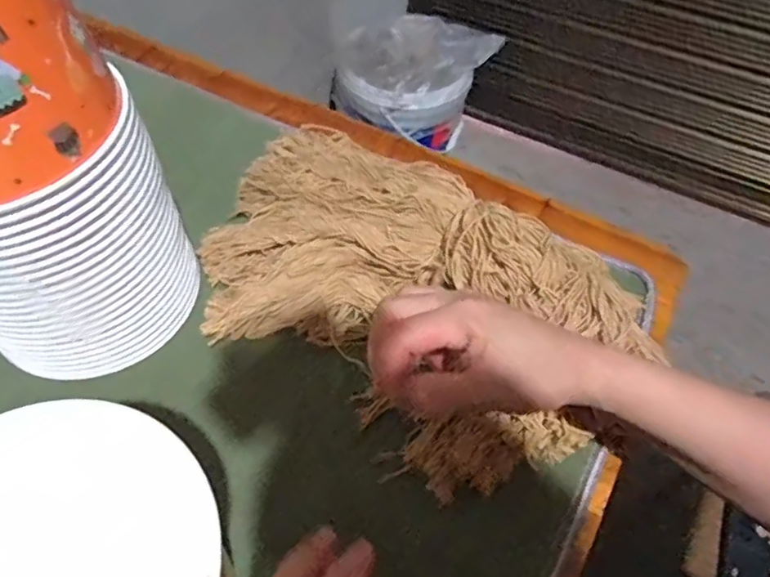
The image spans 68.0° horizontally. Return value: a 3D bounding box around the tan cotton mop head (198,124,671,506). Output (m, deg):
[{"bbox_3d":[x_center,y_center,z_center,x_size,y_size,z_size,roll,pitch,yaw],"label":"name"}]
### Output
[{"bbox_3d":[0.014,-0.009,0.456,0.350,0.077,0.245,24,56,16],"label":"tan cotton mop head"}]

